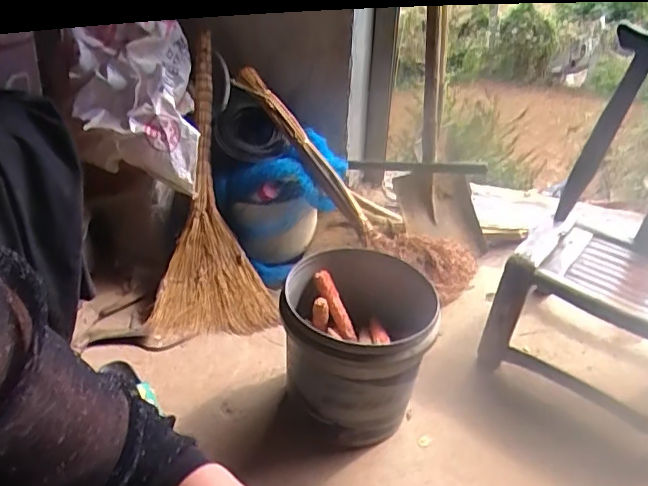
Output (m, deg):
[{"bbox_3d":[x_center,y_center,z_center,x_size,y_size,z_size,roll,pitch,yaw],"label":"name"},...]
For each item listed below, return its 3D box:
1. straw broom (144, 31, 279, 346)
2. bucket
[{"bbox_3d":[-0.248,-0.111,1.237,0.260,0.626,0.063,-1,0,-1],"label":"straw broom"},{"bbox_3d":[0.063,0.176,1.024,0.254,0.242,0.282,5,34,4],"label":"bucket"}]

